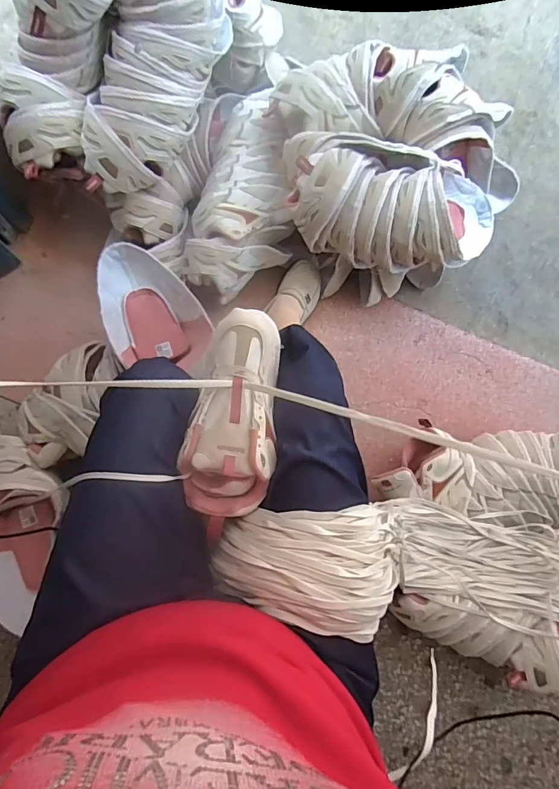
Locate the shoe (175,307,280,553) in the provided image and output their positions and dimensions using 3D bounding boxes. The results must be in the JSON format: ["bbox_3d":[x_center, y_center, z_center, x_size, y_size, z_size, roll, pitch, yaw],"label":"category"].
[{"bbox_3d":[-0.048,0.021,0.512,0.095,0.080,0.248,10,75,-4],"label":"shoe"}]

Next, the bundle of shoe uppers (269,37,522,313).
[{"bbox_3d":[0.209,-0.415,0.854,0.410,0.234,0.392,1,84,-5],"label":"bundle of shoe uppers"}]

